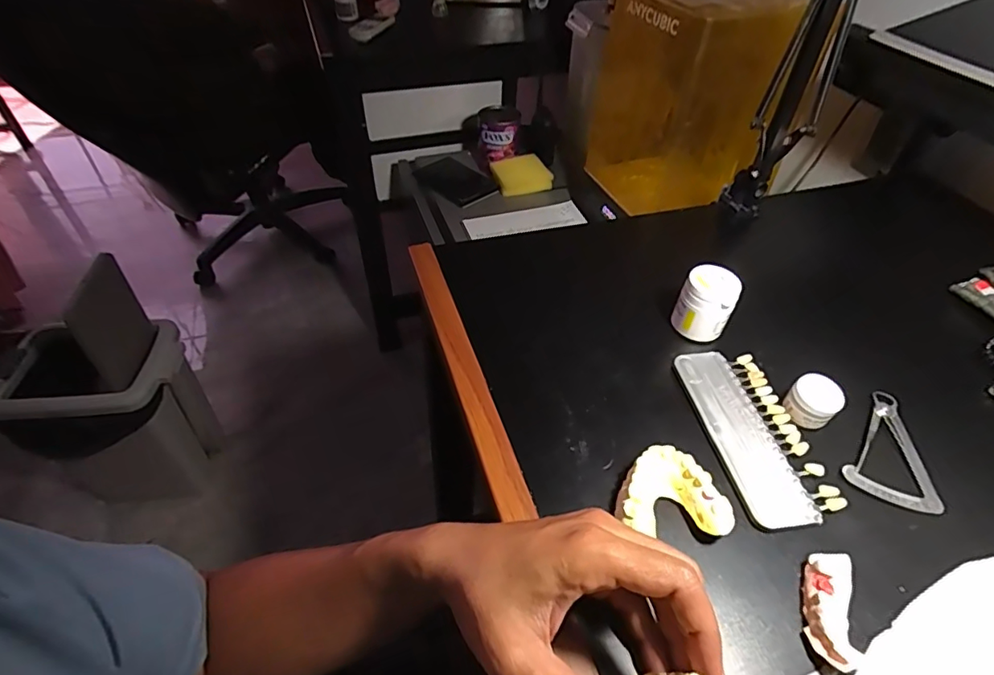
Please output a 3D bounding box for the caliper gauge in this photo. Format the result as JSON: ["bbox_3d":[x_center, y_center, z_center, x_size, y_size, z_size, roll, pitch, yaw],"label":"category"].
[{"bbox_3d":[0.295,0.081,0.376,0.059,0.004,0.102,29,52,22],"label":"caliper gauge"}]

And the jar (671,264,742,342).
[{"bbox_3d":[0.180,-0.031,0.443,0.045,0.047,0.045,1,46,-1],"label":"jar"}]

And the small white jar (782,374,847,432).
[{"bbox_3d":[0.237,0.048,0.386,0.032,0.027,0.032,1,46,-1],"label":"small white jar"}]

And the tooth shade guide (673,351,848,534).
[{"bbox_3d":[0.188,0.068,0.381,0.068,0.007,0.147,-4,47,-6],"label":"tooth shade guide"}]

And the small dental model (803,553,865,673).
[{"bbox_3d":[0.190,0.154,0.293,0.026,0.016,0.064,14,47,10],"label":"small dental model"}]

